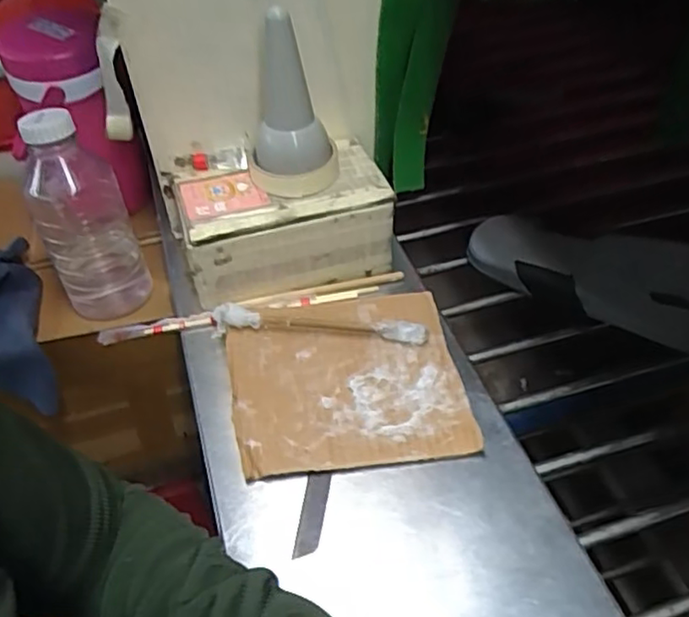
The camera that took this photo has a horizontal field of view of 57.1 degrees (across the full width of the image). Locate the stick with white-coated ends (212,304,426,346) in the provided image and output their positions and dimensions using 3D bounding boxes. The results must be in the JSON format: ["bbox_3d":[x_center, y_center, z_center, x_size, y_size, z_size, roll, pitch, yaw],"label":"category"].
[{"bbox_3d":[-0.022,0.012,0.559,0.185,0.024,0.032,2,46,4],"label":"stick with white-coated ends"}]

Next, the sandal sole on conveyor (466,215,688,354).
[{"bbox_3d":[0.255,-0.035,0.626,0.279,0.045,0.093,25,94,34],"label":"sandal sole on conveyor"}]

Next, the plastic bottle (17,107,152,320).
[{"bbox_3d":[-0.271,-0.085,0.669,0.091,0.234,0.083,-16,48,-14],"label":"plastic bottle"}]

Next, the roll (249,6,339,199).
[{"bbox_3d":[-0.046,-0.184,0.553,0.079,0.140,0.096,-5,46,-4],"label":"roll"}]

